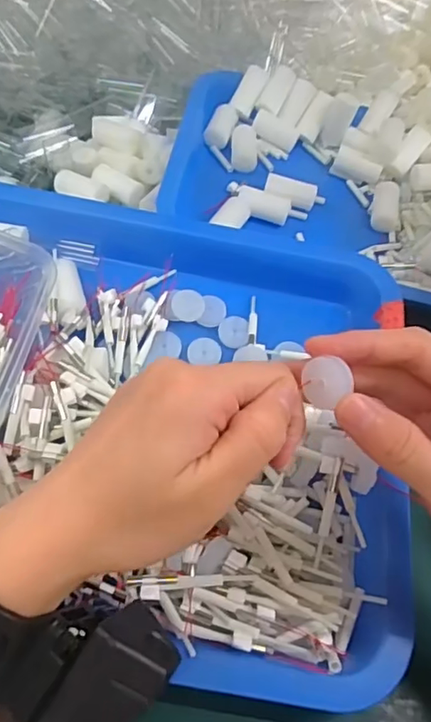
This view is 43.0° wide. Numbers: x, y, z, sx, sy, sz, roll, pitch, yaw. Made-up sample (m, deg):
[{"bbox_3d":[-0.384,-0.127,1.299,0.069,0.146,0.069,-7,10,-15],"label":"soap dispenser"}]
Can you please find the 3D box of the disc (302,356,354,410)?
[{"bbox_3d":[0.043,0.008,0.210,0.004,0.017,0.019,3,73,-53],"label":"disc"}]

